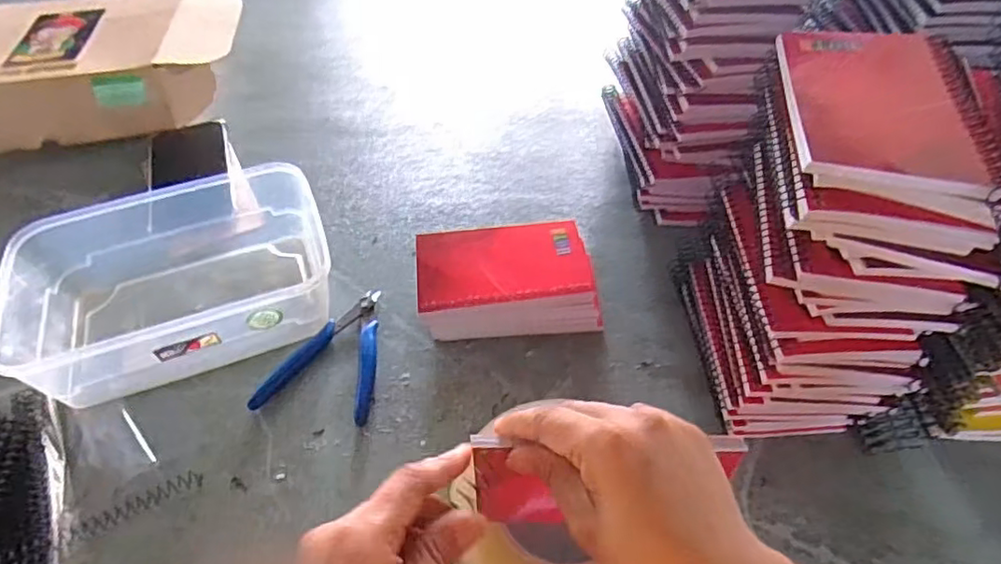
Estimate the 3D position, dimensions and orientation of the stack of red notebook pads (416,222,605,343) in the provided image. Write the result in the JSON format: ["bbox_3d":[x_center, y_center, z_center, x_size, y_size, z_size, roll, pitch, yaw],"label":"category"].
[{"bbox_3d":[0.006,-0.004,0.493,0.143,0.045,0.083,-6,48,-3],"label":"stack of red notebook pads"}]

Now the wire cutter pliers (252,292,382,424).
[{"bbox_3d":[-0.127,0.052,0.485,0.085,0.010,0.119,8,50,8],"label":"wire cutter pliers"}]

